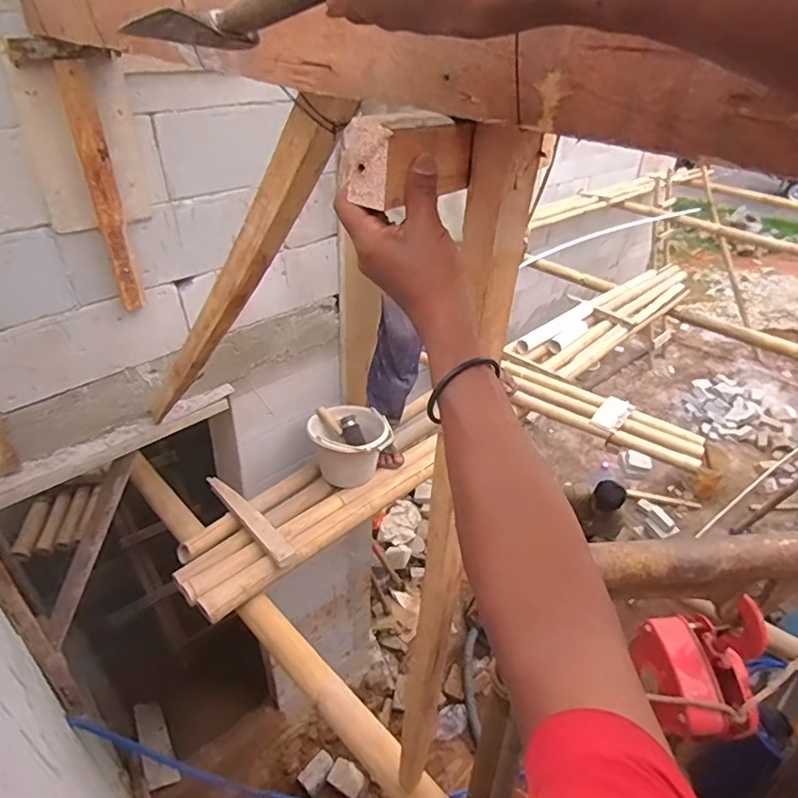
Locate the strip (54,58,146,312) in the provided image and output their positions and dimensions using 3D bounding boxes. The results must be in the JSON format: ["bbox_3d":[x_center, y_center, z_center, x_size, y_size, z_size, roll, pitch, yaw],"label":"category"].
[{"bbox_3d":[-0.675,-0.459,1.252,0.065,0.522,0.042,-14,38,-23],"label":"strip"}]

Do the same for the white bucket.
[{"bbox_3d":[-0.174,0.166,1.948,0.267,0.214,0.283,2,34,-1],"label":"white bucket"}]

